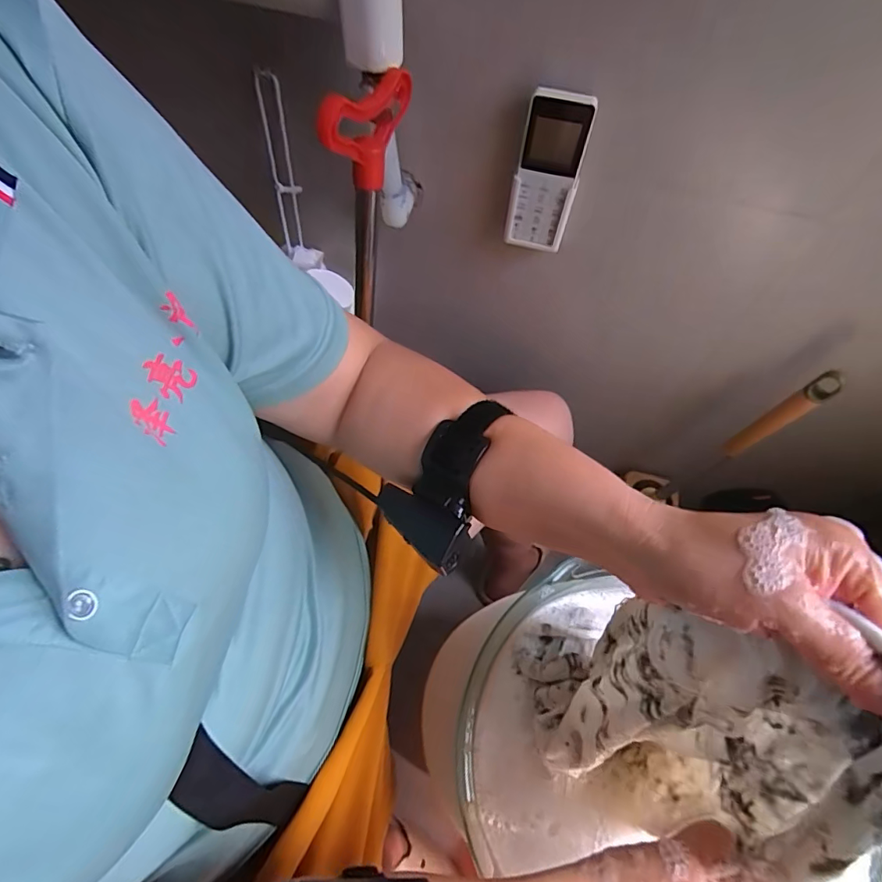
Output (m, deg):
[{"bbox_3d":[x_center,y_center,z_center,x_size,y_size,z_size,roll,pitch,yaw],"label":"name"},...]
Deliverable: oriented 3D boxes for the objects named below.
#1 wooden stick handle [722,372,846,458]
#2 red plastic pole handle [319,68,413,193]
[{"bbox_3d":[0.415,-0.027,0.595,0.029,0.176,0.028,-26,66,-15],"label":"wooden stick handle"},{"bbox_3d":[-0.053,-0.238,0.370,0.022,0.078,0.098,26,64,11],"label":"red plastic pole handle"}]

